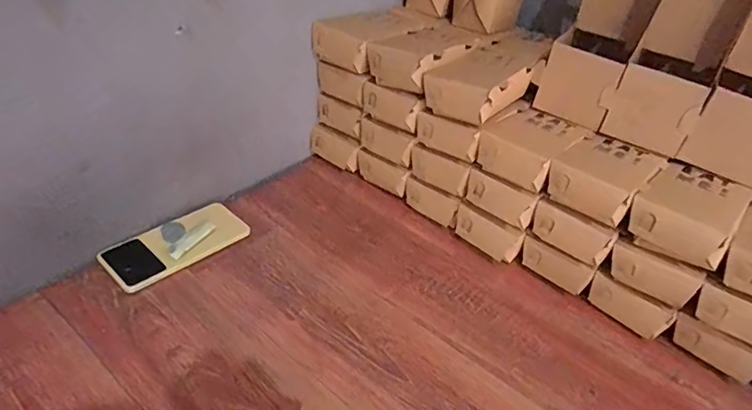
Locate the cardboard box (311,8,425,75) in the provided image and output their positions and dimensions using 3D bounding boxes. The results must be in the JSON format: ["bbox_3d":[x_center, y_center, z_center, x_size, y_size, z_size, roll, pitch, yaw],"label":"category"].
[{"bbox_3d":[-0.006,-0.242,0.726,0.093,0.050,0.159,29,42,26],"label":"cardboard box"}]

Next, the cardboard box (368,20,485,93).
[{"bbox_3d":[0.082,-0.211,0.704,0.094,0.047,0.208,27,41,24],"label":"cardboard box"}]

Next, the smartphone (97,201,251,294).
[{"bbox_3d":[-0.239,0.044,0.599,0.077,0.014,0.154,38,52,26],"label":"smartphone"}]

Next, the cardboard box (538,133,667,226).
[{"bbox_3d":[0.267,-0.035,0.590,0.093,0.041,0.135,33,44,30],"label":"cardboard box"}]

